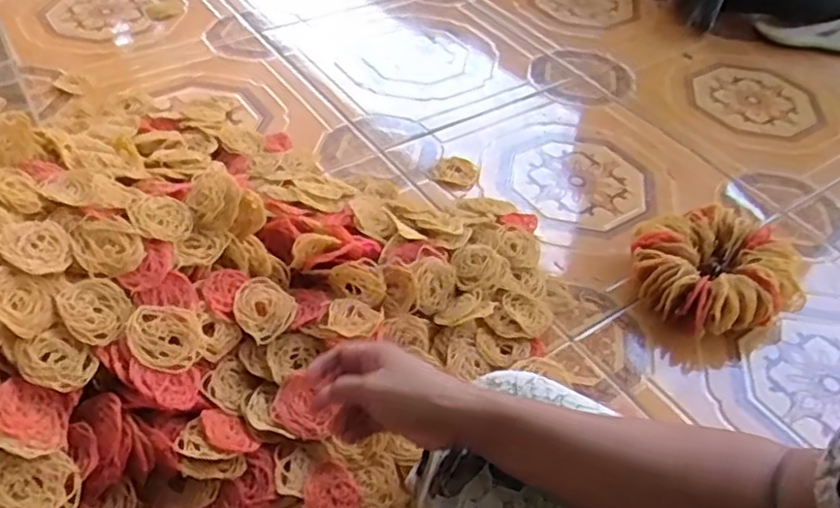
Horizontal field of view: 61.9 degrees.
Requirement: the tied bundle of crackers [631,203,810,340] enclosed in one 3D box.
[{"bbox_3d":[0.337,0.023,0.814,0.172,0.077,0.153,-6,46,-12],"label":"tied bundle of crackers"}]

